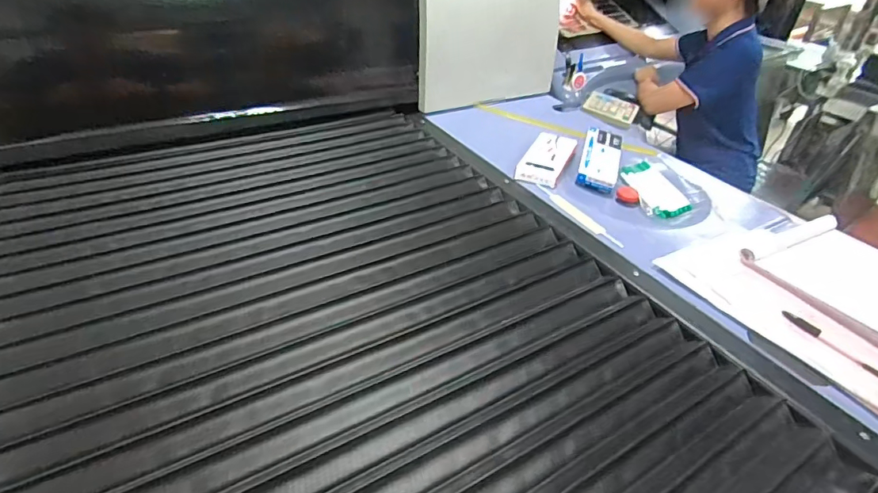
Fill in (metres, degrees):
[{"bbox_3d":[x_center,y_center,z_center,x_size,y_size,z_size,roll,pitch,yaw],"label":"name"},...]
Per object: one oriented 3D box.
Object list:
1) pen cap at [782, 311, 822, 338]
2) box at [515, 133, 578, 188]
[{"bbox_3d":[0.439,0.093,0.602,0.010,0.008,0.044,-18,44,-28],"label":"pen cap"},{"bbox_3d":[0.194,-0.156,0.895,0.075,0.029,0.166,19,38,18],"label":"box"}]

